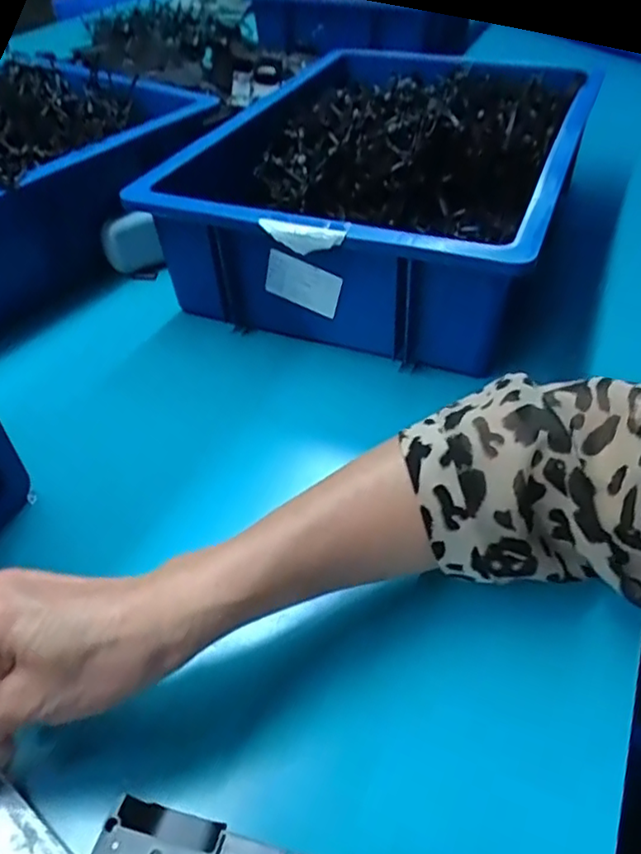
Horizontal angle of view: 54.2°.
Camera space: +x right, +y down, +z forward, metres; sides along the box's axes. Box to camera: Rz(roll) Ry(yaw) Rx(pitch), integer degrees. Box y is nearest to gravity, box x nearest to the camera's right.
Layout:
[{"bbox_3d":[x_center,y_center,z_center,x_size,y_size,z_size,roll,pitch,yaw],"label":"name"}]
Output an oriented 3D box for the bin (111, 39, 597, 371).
[{"bbox_3d":[0.059,-0.238,0.604,0.320,0.108,0.420,16,47,16],"label":"bin"}]

